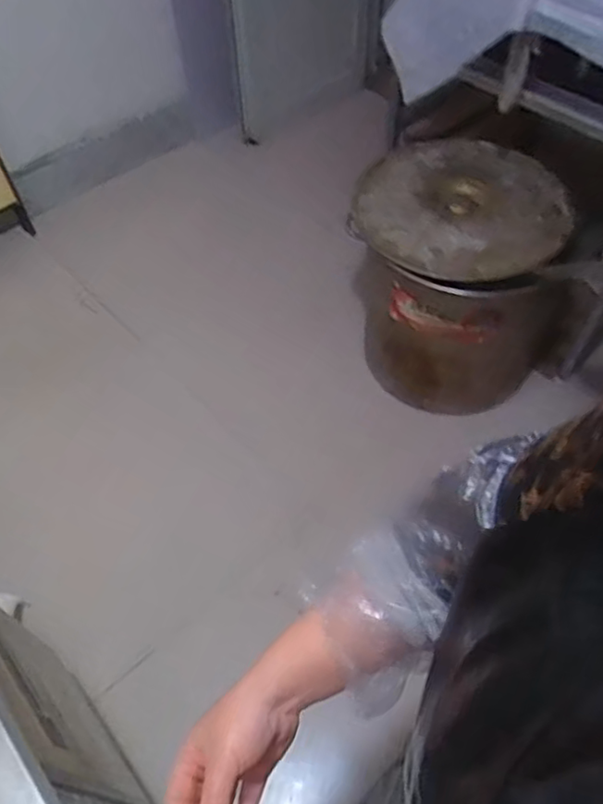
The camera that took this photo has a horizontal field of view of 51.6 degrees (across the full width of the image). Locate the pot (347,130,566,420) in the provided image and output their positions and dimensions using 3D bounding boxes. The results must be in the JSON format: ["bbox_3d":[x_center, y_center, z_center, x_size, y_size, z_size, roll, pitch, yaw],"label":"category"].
[{"bbox_3d":[0.437,-0.352,1.747,0.522,0.581,0.619,19,55,17],"label":"pot"}]

